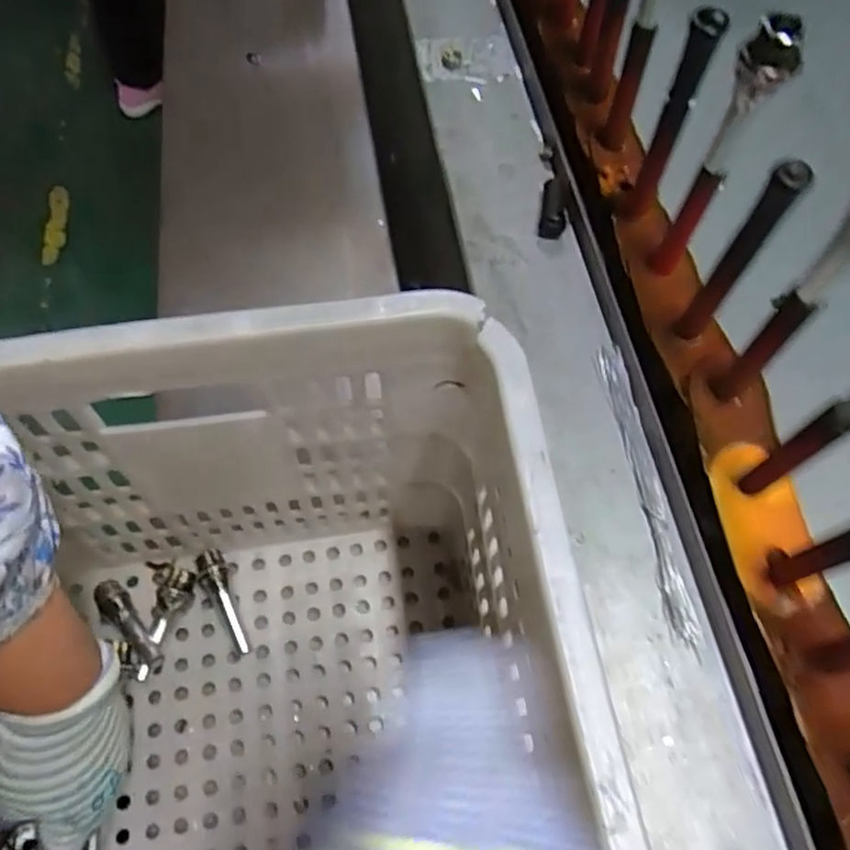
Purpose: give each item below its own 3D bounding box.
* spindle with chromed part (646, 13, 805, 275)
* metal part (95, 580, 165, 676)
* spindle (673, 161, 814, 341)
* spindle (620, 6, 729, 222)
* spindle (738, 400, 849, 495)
[{"bbox_3d":[0.158,-0.136,0.378,0.025,0.181,0.025,31,65,13],"label":"spindle with chromed part"},{"bbox_3d":[-0.219,0.149,0.495,0.021,0.023,0.079,-35,69,-19],"label":"metal part"},{"bbox_3d":[0.167,-0.085,0.369,0.017,0.151,0.019,31,65,13],"label":"spindle"},{"bbox_3d":[0.147,-0.178,0.413,0.016,0.155,0.019,34,66,14],"label":"spindle"},{"bbox_3d":[0.185,0.010,0.326,0.008,0.123,0.014,-36,70,-19],"label":"spindle"}]

